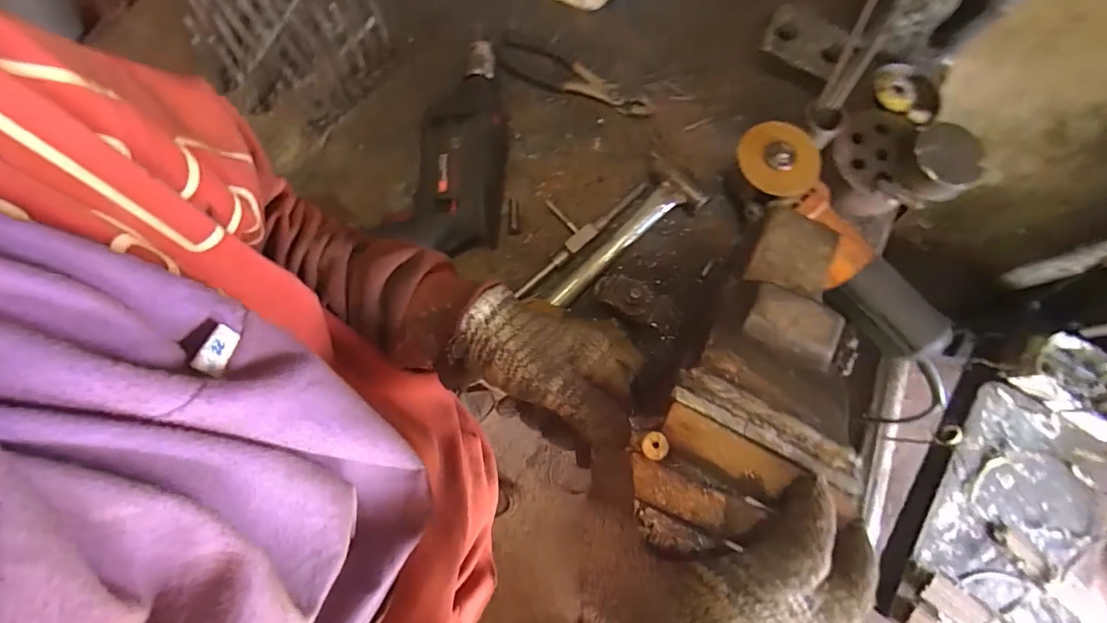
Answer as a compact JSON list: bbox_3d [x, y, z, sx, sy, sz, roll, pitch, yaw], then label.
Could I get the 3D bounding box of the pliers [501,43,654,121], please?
[{"bbox_3d":[0.029,-0.284,0.580,0.191,0.014,0.048,24,79,4],"label":"pliers"}]

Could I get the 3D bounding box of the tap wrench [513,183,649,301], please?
[{"bbox_3d":[0.018,-0.099,0.531,0.196,0.028,0.063,-43,82,-9],"label":"tap wrench"}]

